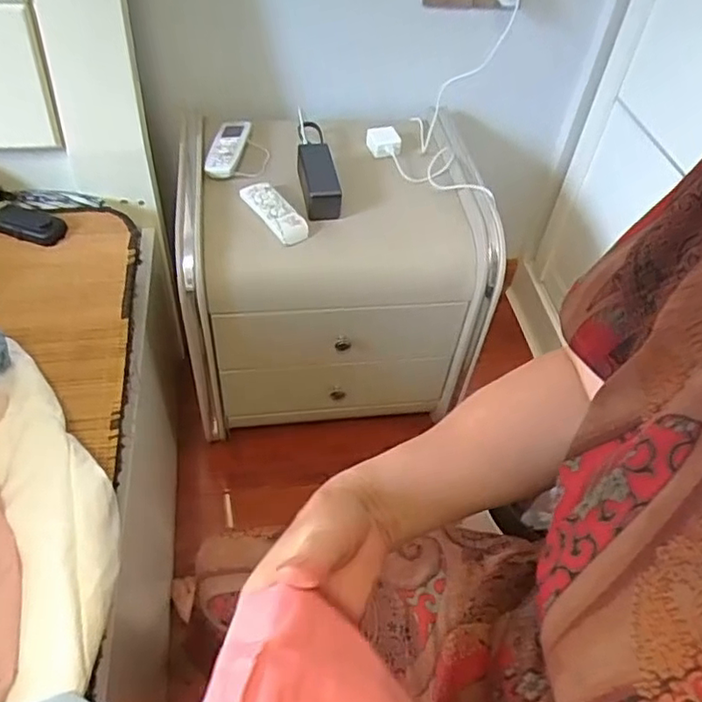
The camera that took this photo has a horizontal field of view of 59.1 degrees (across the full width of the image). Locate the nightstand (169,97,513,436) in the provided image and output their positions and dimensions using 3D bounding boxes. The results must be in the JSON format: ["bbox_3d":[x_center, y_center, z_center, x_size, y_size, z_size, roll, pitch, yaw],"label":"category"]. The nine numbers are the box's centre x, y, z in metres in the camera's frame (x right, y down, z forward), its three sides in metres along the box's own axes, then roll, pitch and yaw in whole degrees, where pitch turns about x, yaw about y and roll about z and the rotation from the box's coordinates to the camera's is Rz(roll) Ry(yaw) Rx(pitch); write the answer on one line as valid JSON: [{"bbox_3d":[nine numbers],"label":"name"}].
[{"bbox_3d":[-0.034,-0.154,1.132,0.479,0.410,0.392,-1,48,-6],"label":"nightstand"}]

